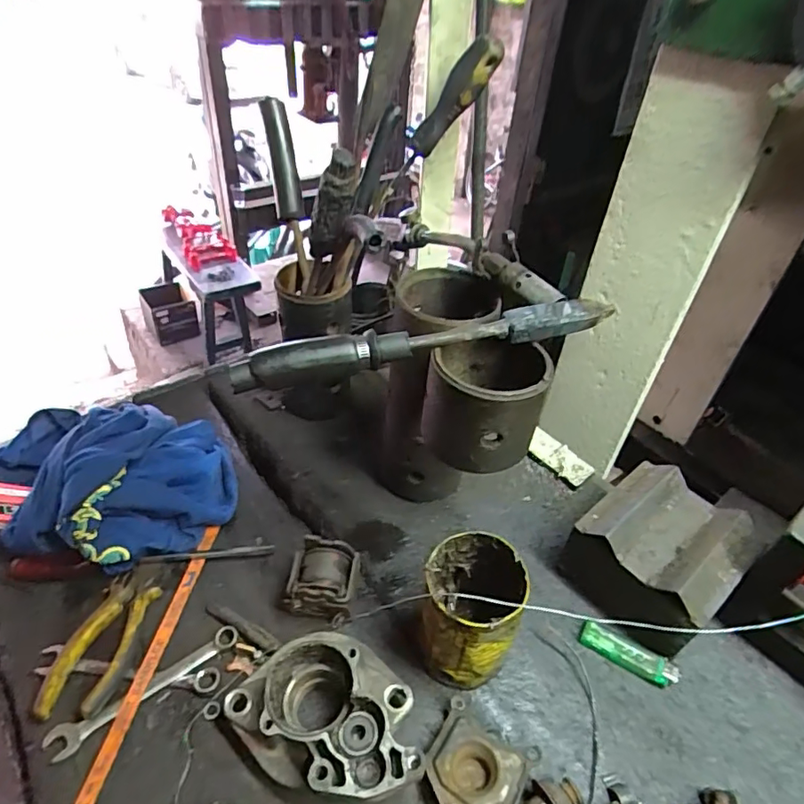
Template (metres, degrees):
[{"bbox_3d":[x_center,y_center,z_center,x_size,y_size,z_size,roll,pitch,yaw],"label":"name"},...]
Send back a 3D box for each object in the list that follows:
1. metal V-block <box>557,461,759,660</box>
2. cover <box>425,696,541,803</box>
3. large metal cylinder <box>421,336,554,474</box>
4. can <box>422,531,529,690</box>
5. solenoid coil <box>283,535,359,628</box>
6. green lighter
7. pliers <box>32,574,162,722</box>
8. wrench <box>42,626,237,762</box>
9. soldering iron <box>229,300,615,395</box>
[{"bbox_3d":[0.223,0.140,0.487,0.117,0.099,0.119,-28,50,-32],"label":"metal V-block"},{"bbox_3d":[0.052,0.264,0.388,0.066,0.021,0.067,26,45,23],"label":"cover"},{"bbox_3d":[0.062,-0.003,0.417,0.088,0.079,0.087,6,41,1],"label":"large metal cylinder"},{"bbox_3d":[0.052,0.166,0.428,0.070,0.114,0.076,3,41,-2],"label":"can"},{"bbox_3d":[-0.070,0.159,0.479,0.057,0.046,0.057,10,41,6],"label":"solenoid coil"},{"bbox_3d":[0.193,0.215,0.462,0.079,0.015,0.019,23,44,20],"label":"green lighter"},{"bbox_3d":[-0.246,0.200,0.447,0.049,0.027,0.120,10,41,6],"label":"pliers"},{"bbox_3d":[-0.201,0.225,0.431,0.144,0.009,0.026,-28,51,-33],"label":"wrench"},{"bbox_3d":[0.020,-0.044,0.393,0.279,0.038,0.025,-7,42,-13],"label":"soldering iron"}]

